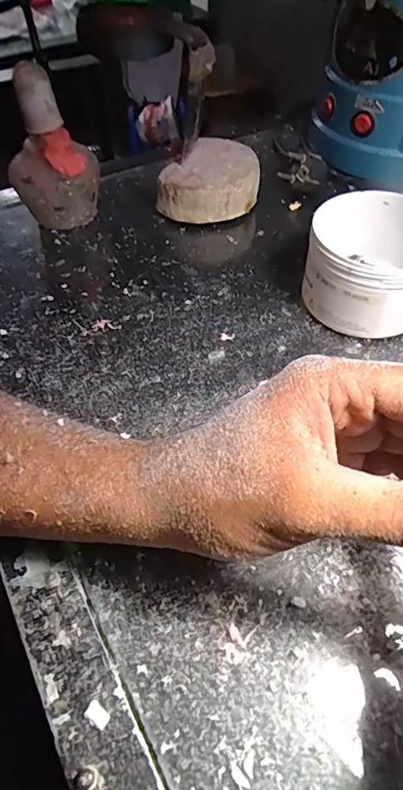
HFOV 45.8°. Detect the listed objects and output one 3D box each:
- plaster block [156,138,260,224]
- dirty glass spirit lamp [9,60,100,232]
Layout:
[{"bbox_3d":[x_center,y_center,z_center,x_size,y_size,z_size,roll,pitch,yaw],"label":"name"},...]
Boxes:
[{"bbox_3d":[0.006,-0.194,0.436,0.087,0.043,0.082,1,52,2],"label":"plaster block"},{"bbox_3d":[-0.125,-0.197,0.393,0.057,0.113,0.049,35,60,25],"label":"dirty glass spirit lamp"}]

